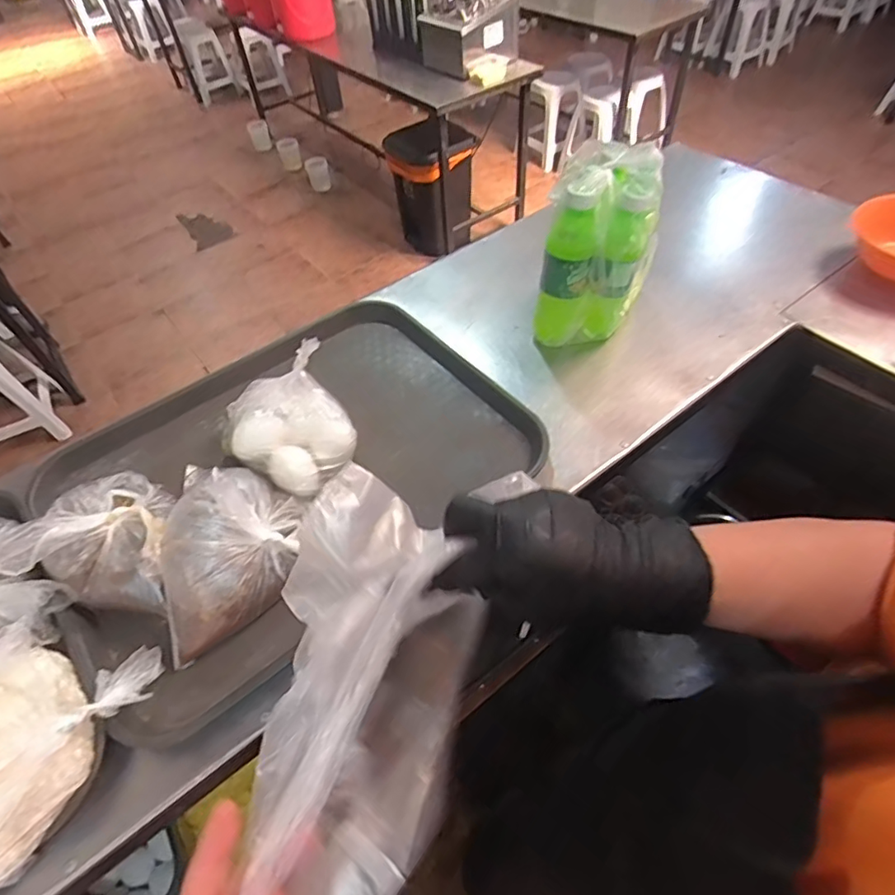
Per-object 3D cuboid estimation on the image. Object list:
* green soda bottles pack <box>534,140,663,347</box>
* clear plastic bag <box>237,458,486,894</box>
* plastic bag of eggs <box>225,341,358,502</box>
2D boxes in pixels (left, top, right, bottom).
[{"bbox_3d":[0.170,-0.222,0.597,0.112,0.171,0.132,13,54,14],"label":"green soda bottles pack"},{"bbox_3d":[-0.047,0.135,0.320,0.123,0.065,0.237,0,62,4],"label":"clear plastic bag"},{"bbox_3d":[-0.150,-0.016,0.515,0.108,0.108,0.112,-28,55,-17],"label":"plastic bag of eggs"}]

